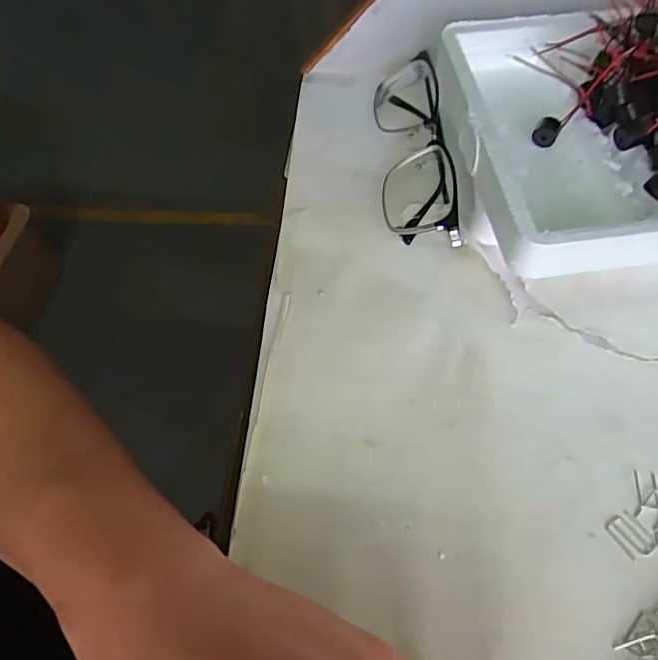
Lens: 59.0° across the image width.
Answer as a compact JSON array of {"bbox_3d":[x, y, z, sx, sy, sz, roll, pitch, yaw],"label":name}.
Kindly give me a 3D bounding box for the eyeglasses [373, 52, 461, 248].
[{"bbox_3d":[0.049,-0.107,0.339,0.038,0.029,0.142,-2,55,2],"label":"eyeglasses"}]

